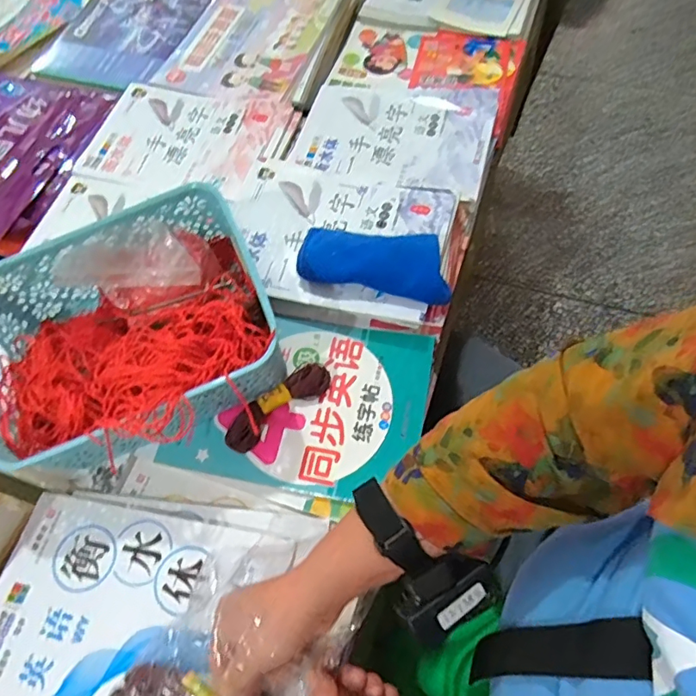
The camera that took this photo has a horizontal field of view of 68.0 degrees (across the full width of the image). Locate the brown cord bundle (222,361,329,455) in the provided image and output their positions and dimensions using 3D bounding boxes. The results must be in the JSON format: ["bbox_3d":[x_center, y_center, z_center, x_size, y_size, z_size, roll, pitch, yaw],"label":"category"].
[{"bbox_3d":[-0.072,0.058,0.527,0.120,0.023,0.033,-36,66,-15],"label":"brown cord bundle"}]

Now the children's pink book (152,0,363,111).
[{"bbox_3d":[-0.140,-0.506,0.827,0.243,0.012,0.319,12,64,9],"label":"children's pink book"}]

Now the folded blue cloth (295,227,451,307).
[{"bbox_3d":[0.029,-0.096,0.551,0.162,0.030,0.066,11,63,9],"label":"folded blue cloth"}]

